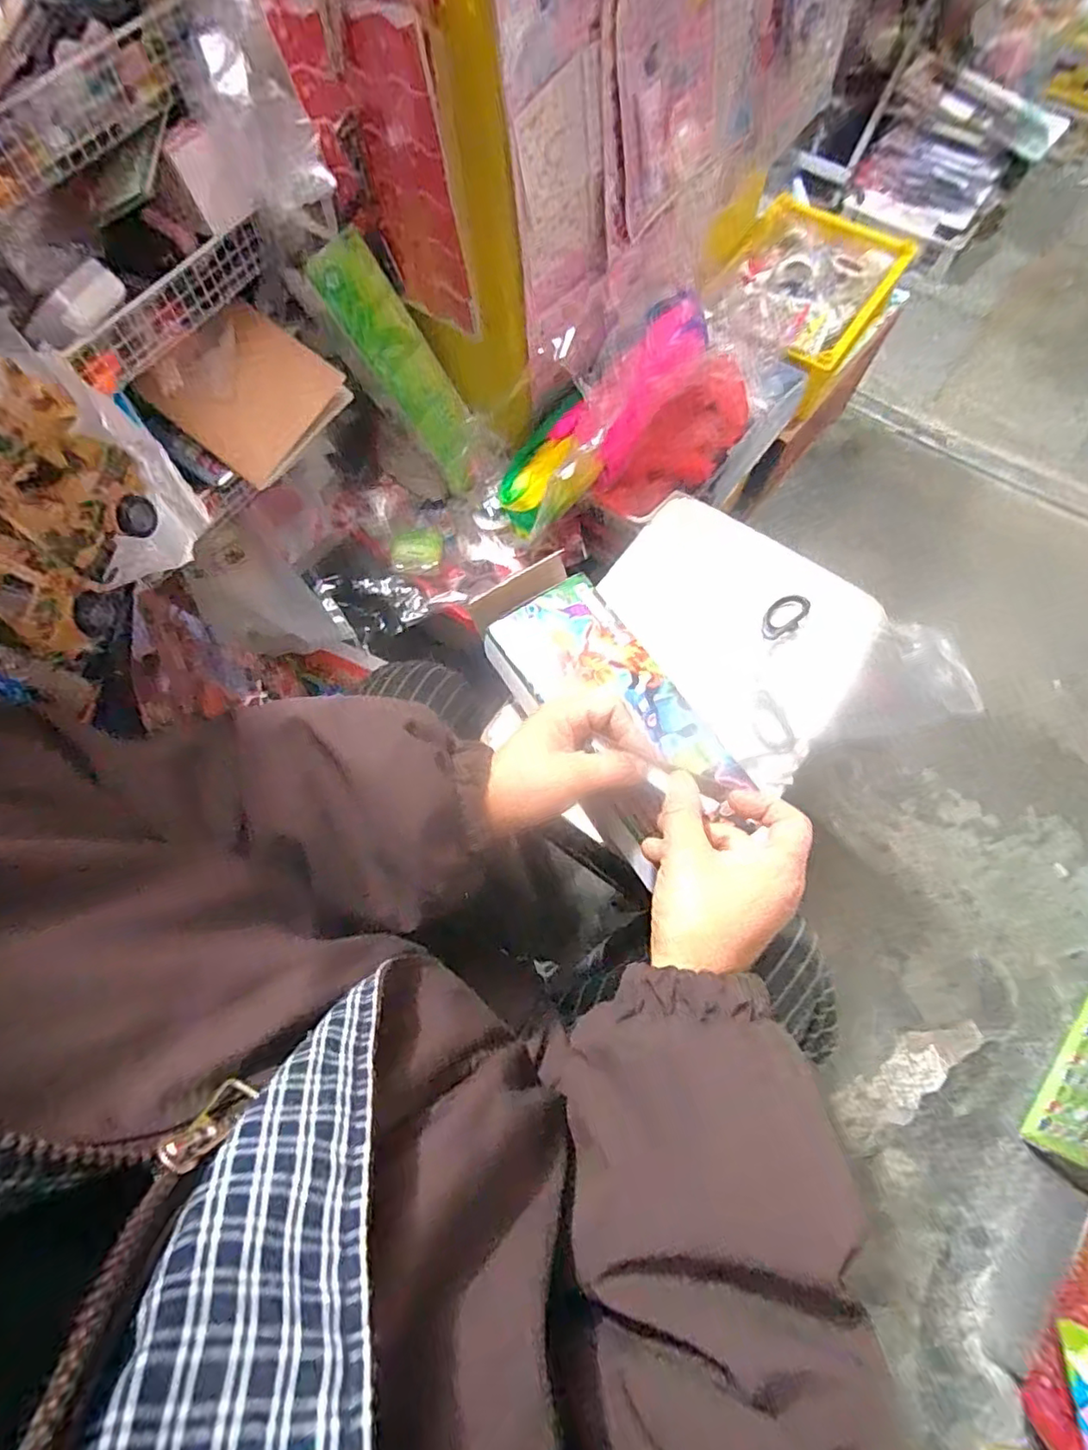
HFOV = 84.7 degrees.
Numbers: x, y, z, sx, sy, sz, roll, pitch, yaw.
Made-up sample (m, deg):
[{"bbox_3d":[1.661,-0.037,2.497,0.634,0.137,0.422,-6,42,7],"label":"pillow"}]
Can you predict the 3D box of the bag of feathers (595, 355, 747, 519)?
[{"bbox_3d":[0.154,-0.321,0.711,0.090,0.040,0.197,44,89,-9],"label":"bag of feathers"}]

